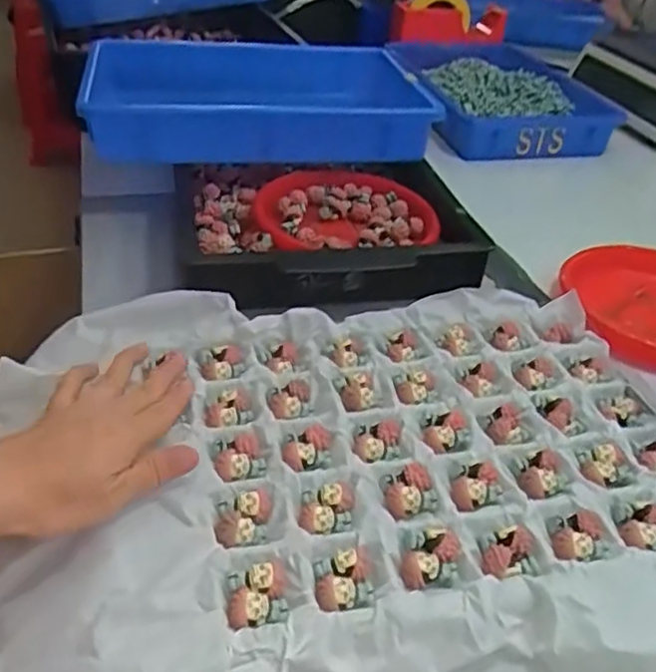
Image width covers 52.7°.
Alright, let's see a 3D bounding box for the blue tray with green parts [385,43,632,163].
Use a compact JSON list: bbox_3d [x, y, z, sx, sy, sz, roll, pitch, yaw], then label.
[{"bbox_3d":[0.260,-0.372,1.014,0.247,0.063,0.356,-3,38,-9],"label":"blue tray with green parts"}]

